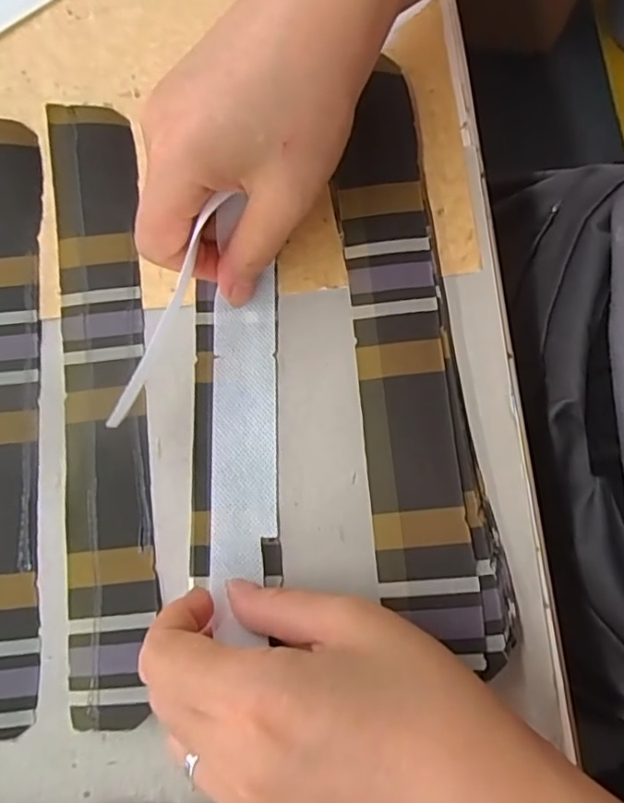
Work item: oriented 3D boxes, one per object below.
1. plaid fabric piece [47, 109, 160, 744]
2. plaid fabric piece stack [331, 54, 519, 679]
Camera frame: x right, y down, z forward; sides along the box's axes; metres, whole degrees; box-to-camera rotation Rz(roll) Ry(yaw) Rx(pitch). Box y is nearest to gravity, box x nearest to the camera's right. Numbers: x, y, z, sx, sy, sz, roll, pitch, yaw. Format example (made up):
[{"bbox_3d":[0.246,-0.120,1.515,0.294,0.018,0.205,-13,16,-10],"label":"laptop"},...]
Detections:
[{"bbox_3d":[-0.089,-0.005,0.246,0.035,0.008,0.257,-6,80,0],"label":"plaid fabric piece"},{"bbox_3d":[0.037,-0.024,0.240,0.045,0.015,0.242,-8,80,0],"label":"plaid fabric piece stack"}]

